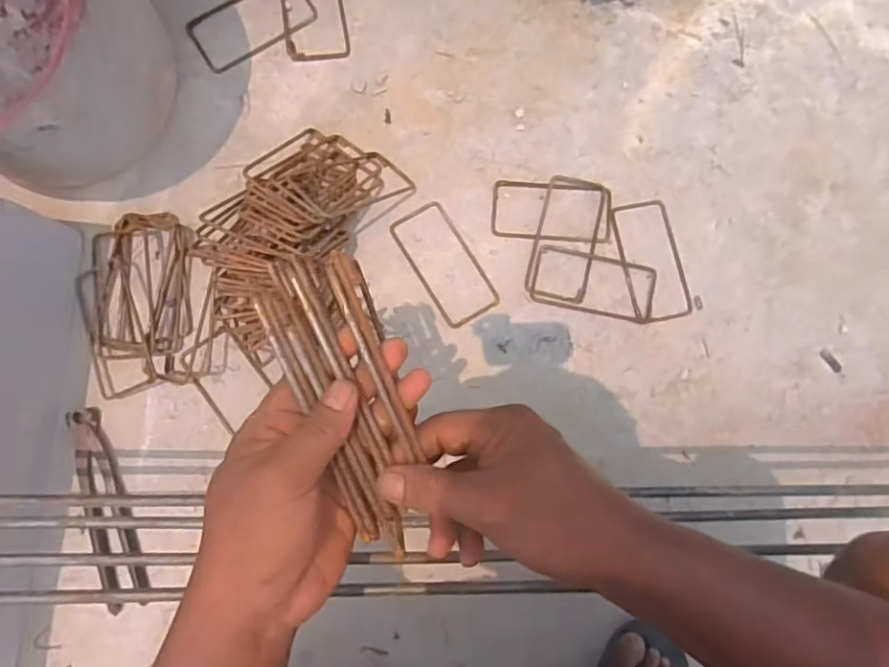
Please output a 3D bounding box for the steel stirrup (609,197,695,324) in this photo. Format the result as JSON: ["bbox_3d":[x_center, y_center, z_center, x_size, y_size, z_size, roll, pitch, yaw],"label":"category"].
[{"bbox_3d":[0.260,-0.091,0.750,0.076,0.008,0.152,-11,86,-4],"label":"steel stirrup"}]

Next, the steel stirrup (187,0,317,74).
[{"bbox_3d":[-0.242,-0.392,0.752,0.153,0.005,0.079,-32,88,-5],"label":"steel stirrup"}]

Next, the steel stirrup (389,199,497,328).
[{"bbox_3d":[0.001,-0.086,0.736,0.074,0.011,0.153,-31,88,-5],"label":"steel stirrup"}]

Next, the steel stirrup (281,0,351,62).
[{"bbox_3d":[-0.167,-0.424,0.759,0.080,0.006,0.165,-7,86,-4],"label":"steel stirrup"}]

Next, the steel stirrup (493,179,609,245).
[{"bbox_3d":[0.135,-0.153,0.748,0.150,0.009,0.075,3,85,-3],"label":"steel stirrup"}]

